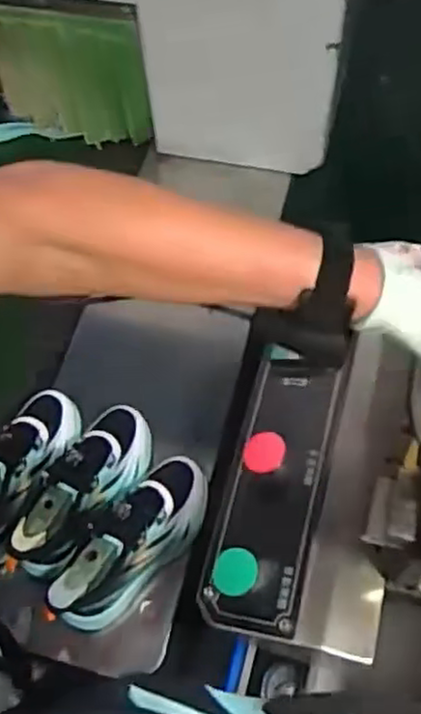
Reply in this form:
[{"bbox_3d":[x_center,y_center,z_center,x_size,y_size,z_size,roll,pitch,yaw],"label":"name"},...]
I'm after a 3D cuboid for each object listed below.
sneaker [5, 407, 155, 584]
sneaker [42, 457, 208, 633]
[{"bbox_3d":[-0.144,0.146,0.819,0.087,0.095,0.231,23,64,14],"label":"sneaker"},{"bbox_3d":[-0.086,0.202,0.790,0.086,0.103,0.230,36,68,19],"label":"sneaker"}]

